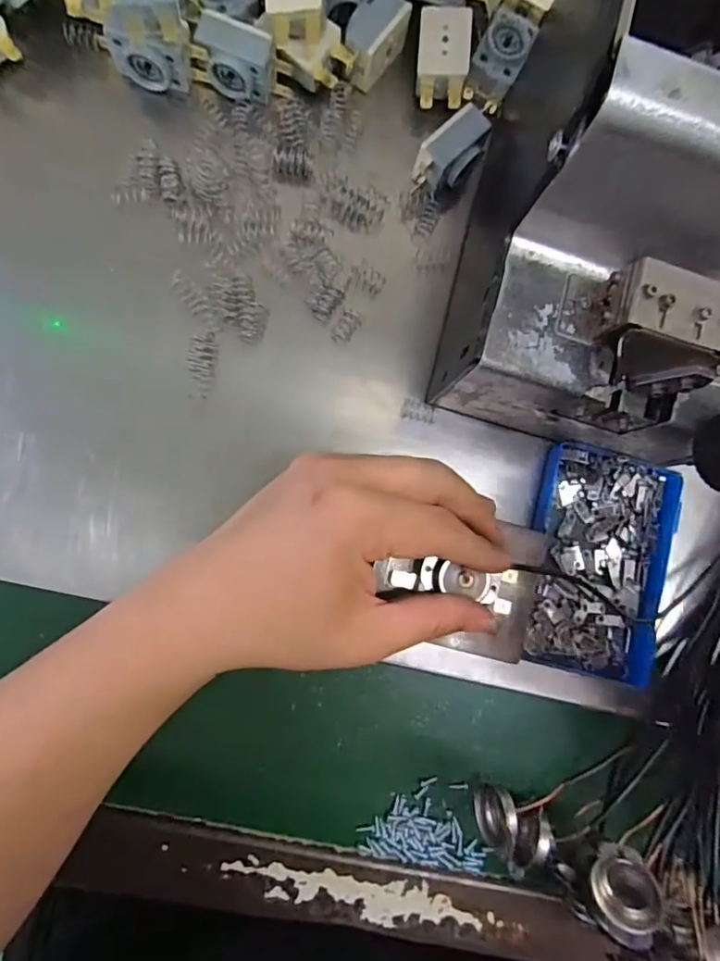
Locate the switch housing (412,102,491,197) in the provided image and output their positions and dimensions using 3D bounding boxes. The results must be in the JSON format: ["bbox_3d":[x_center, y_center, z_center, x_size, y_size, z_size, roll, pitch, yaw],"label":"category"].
[{"bbox_3d":[0.048,-0.171,0.285,0.042,0.023,0.024,-44,92,-8],"label":"switch housing"}]

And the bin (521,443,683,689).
[{"bbox_3d":[0.123,0.043,0.285,0.069,0.030,0.113,14,90,-8],"label":"bin"}]

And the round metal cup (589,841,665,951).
[{"bbox_3d":[0.112,0.170,0.223,0.015,0.027,0.034,18,86,-45],"label":"round metal cup"}]

